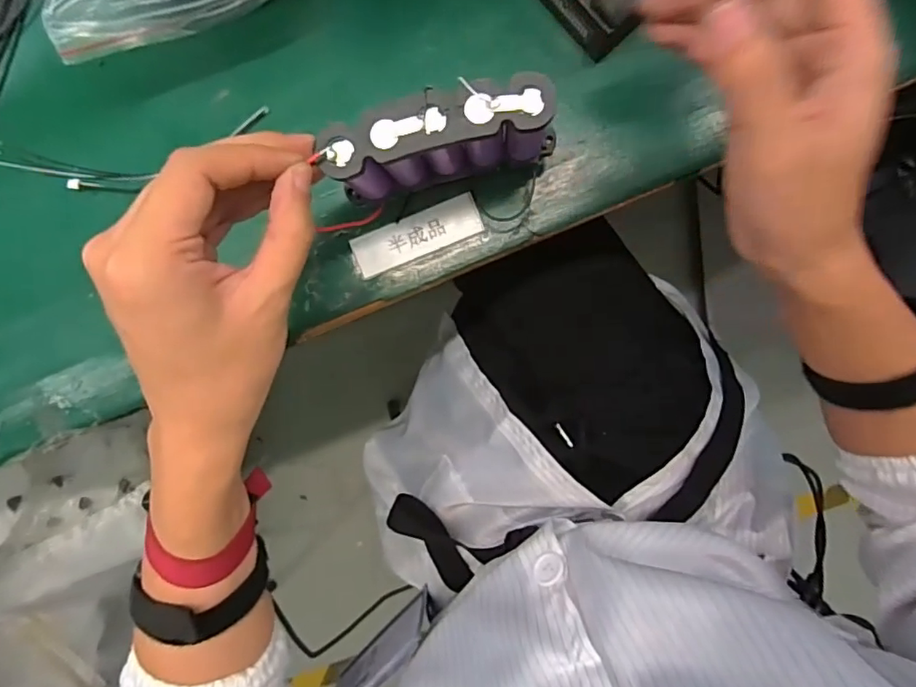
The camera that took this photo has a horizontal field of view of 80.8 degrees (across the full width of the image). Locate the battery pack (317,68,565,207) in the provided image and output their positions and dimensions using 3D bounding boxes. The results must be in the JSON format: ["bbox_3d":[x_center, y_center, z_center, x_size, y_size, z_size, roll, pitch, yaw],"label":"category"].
[{"bbox_3d":[-0.006,-0.101,0.273,0.114,0.076,0.025,-13,93,3],"label":"battery pack"}]

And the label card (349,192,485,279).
[{"bbox_3d":[-0.025,-0.067,0.334,0.081,0.004,0.025,-21,93,5],"label":"label card"}]

